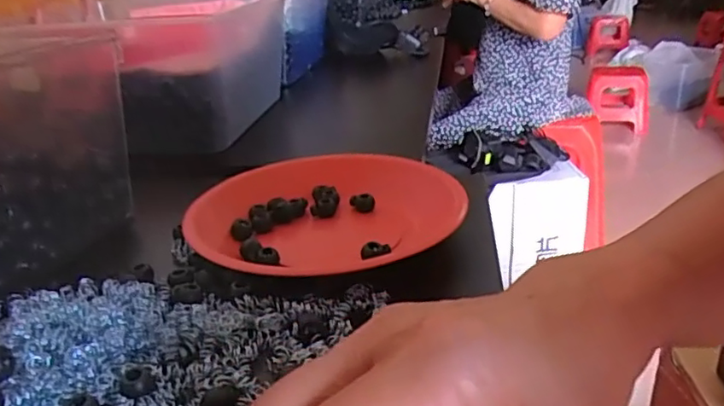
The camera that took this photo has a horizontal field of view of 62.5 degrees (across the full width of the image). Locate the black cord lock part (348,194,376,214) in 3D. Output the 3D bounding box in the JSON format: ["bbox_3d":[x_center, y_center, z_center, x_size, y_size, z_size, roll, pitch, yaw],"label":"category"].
[{"bbox_3d":[0.000,0.001,0.467,0.019,0.014,0.016,-5,24,-3],"label":"black cord lock part"}]

